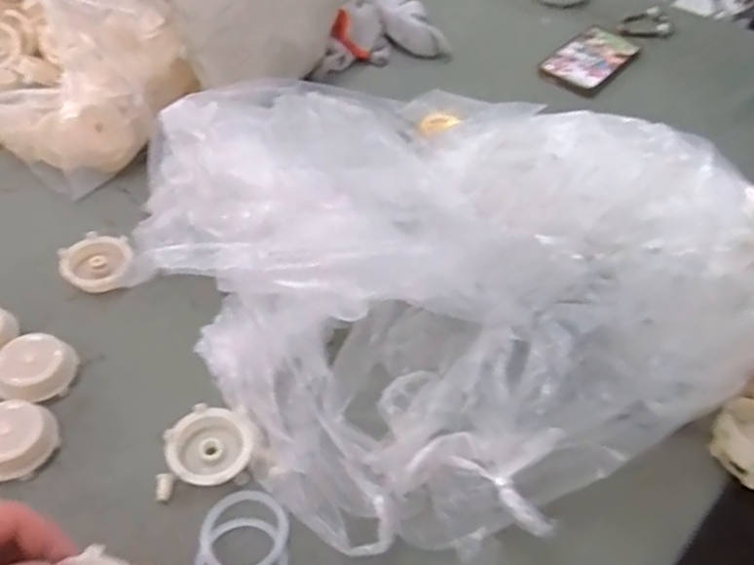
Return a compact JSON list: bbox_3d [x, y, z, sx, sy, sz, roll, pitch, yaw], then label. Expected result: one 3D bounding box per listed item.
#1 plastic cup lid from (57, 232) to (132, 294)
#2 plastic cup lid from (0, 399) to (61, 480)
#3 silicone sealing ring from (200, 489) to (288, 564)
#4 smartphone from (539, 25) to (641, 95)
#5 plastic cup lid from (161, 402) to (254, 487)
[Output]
[{"bbox_3d":[-0.229,-0.017,0.535,0.050,0.017,0.055,3,48,-4],"label":"plastic cup lid"},{"bbox_3d":[-0.233,0.102,0.422,0.048,0.029,0.044,3,48,-4],"label":"plastic cup lid"},{"bbox_3d":[-0.083,0.154,0.405,0.054,0.004,0.052,3,48,-4],"label":"silicone sealing ring"},{"bbox_3d":[0.277,-0.287,0.845,0.077,0.007,0.158,37,55,15],"label":"smartphone"},{"bbox_3d":[-0.112,0.108,0.437,0.052,0.016,0.050,3,48,-4],"label":"plastic cup lid"}]

